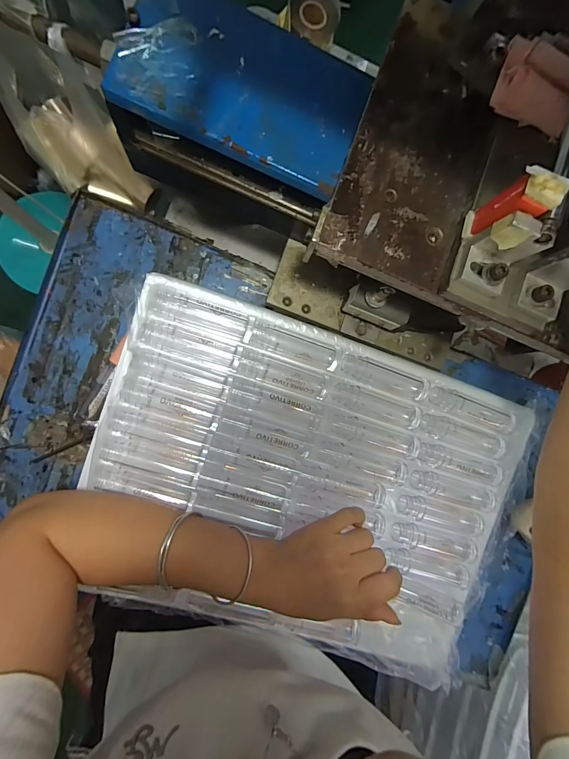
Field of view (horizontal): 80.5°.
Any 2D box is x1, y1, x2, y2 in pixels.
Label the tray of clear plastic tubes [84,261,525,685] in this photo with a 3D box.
[{"bbox_3d":[0.031,0.110,0.334,0.416,0.038,0.301,18,86,-7],"label":"tray of clear plastic tubes"}]

